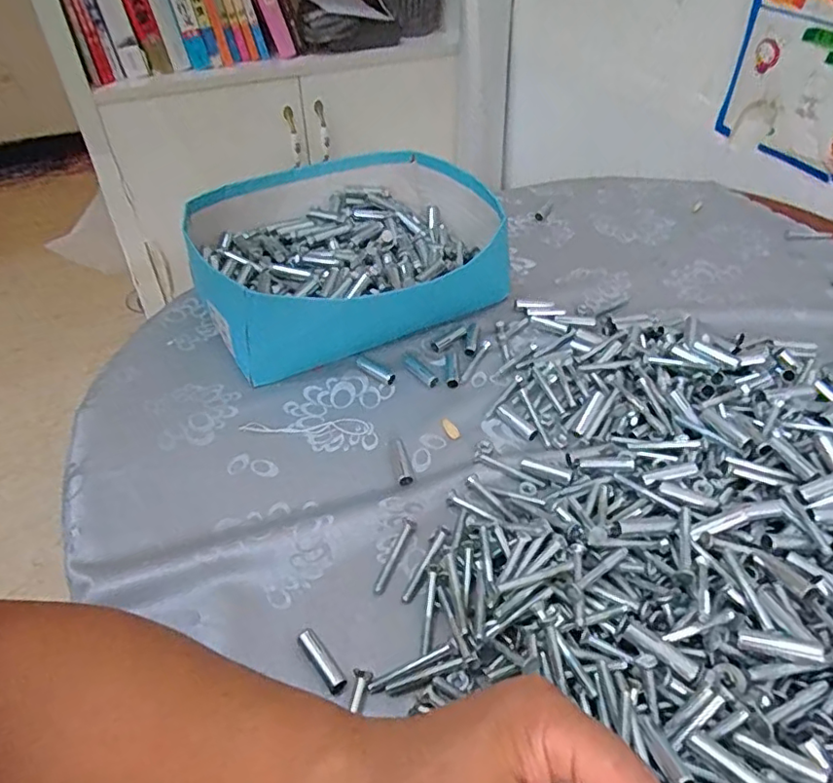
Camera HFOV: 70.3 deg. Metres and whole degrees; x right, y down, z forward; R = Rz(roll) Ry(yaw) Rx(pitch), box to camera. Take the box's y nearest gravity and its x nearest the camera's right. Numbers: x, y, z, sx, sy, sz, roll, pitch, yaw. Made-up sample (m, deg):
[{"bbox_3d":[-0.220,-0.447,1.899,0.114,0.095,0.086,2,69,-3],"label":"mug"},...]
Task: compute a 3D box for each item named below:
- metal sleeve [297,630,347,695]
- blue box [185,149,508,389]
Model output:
[{"bbox_3d":[-0.055,0.158,0.346,0.011,0.008,0.041,-29,50,-26],"label":"metal sleeve"},{"bbox_3d":[-0.066,-0.141,0.605,0.295,0.089,0.252,-22,47,-21],"label":"blue box"}]

